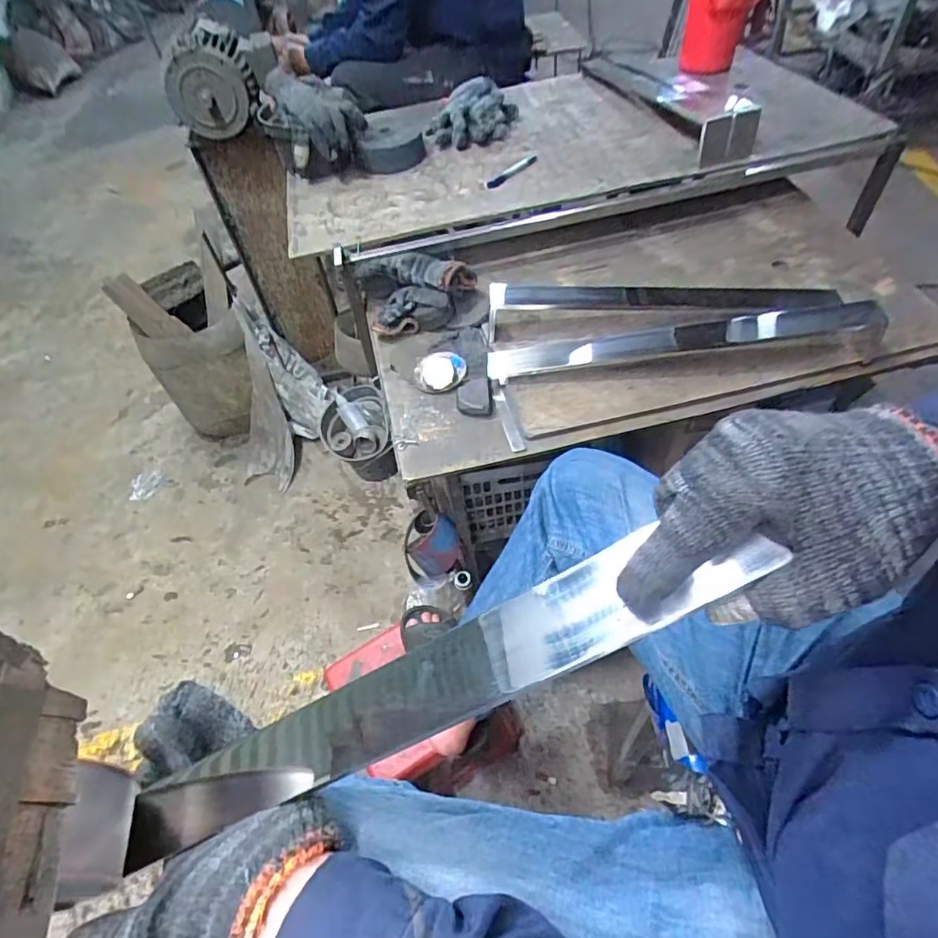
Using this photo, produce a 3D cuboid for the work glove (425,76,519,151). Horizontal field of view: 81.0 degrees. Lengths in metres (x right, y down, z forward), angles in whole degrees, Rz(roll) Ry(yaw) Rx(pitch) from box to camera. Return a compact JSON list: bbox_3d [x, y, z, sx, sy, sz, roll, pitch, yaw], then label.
[{"bbox_3d":[0.013,-0.726,1.121,0.118,0.079,0.224,22,57,19],"label":"work glove"}]

